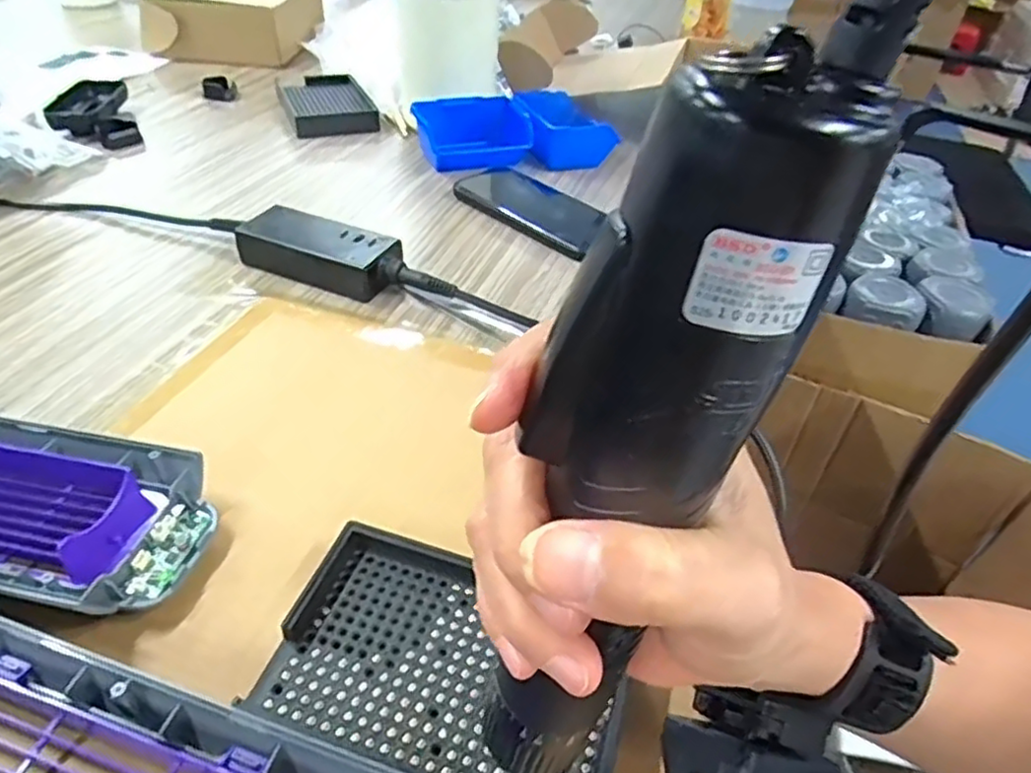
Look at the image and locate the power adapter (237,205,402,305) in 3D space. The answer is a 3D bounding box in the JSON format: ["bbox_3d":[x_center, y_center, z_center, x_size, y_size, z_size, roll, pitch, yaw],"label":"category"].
[{"bbox_3d":[-0.144,-0.100,0.501,0.126,0.030,0.047,20,43,17],"label":"power adapter"}]

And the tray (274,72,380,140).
[{"bbox_3d":[-0.216,-0.321,0.763,0.088,0.026,0.161,-13,44,-19],"label":"tray"}]

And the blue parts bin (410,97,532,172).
[{"bbox_3d":[-0.043,-0.257,0.689,0.114,0.048,0.091,-6,39,-13],"label":"blue parts bin"}]

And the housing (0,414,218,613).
[{"bbox_3d":[-0.274,0.049,0.307,0.266,0.028,0.085,10,41,6],"label":"housing"}]

